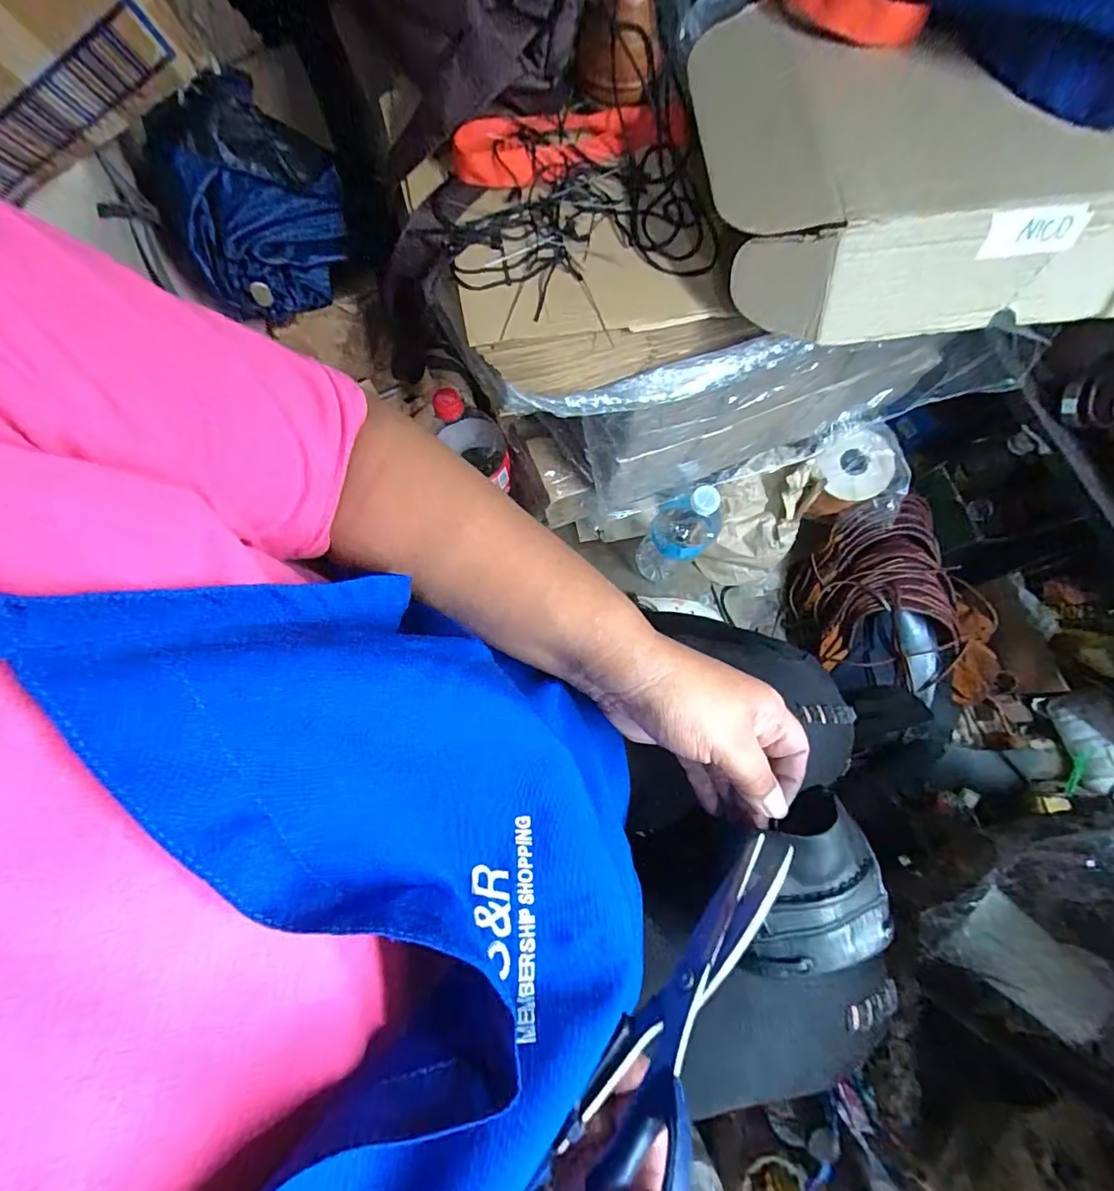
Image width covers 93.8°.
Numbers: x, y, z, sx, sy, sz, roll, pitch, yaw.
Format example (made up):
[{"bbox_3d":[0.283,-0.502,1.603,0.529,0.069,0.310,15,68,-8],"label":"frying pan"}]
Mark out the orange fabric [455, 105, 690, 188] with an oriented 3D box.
[{"bbox_3d":[0.012,-0.346,0.397,0.179,0.032,0.046,-15,77,-4],"label":"orange fabric"}]

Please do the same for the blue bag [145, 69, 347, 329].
[{"bbox_3d":[-0.249,-0.313,0.422,0.141,0.122,0.101,-23,78,-6],"label":"blue bag"}]

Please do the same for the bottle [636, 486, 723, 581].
[{"bbox_3d":[0.157,-0.068,0.705,0.078,0.254,0.061,35,79,7],"label":"bottle"}]

